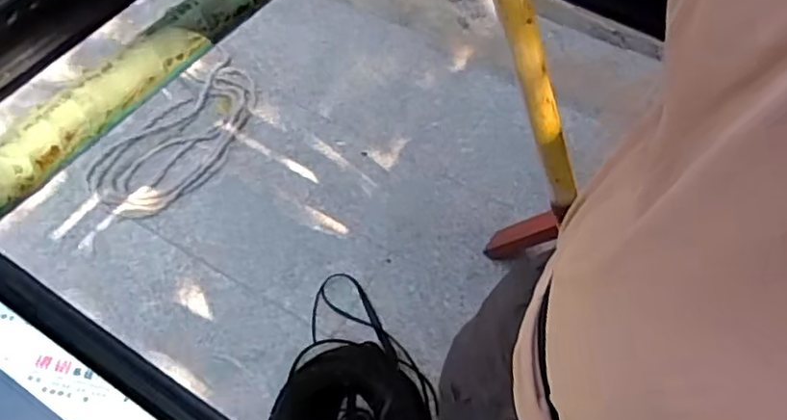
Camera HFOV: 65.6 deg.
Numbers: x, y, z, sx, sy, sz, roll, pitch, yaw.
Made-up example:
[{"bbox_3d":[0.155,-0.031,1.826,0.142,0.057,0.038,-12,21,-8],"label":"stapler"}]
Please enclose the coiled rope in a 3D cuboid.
[{"bbox_3d":[-0.624,-0.214,1.849,0.274,0.038,0.596,32,63,18],"label":"coiled rope"}]

